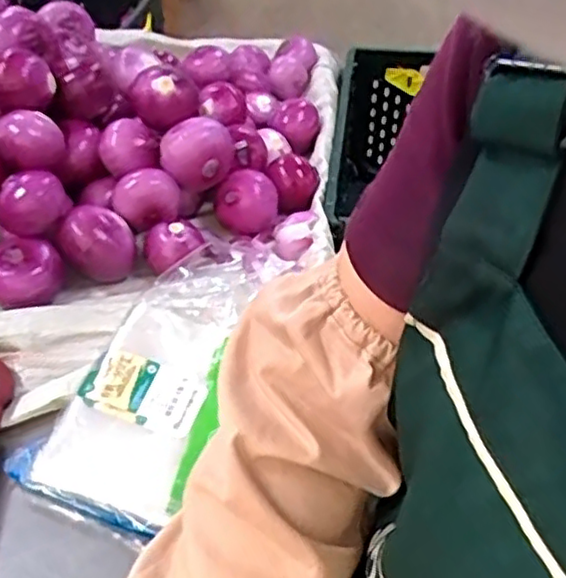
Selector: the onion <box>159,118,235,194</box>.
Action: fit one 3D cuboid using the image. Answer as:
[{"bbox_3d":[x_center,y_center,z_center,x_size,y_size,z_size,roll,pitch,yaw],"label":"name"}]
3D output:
[{"bbox_3d":[-0.102,-0.165,0.833,0.084,0.078,0.071,-2,40,-4],"label":"onion"}]

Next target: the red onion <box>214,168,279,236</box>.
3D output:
[{"bbox_3d":[-0.045,-0.106,0.868,0.073,0.066,0.059,8,40,7],"label":"red onion"}]

